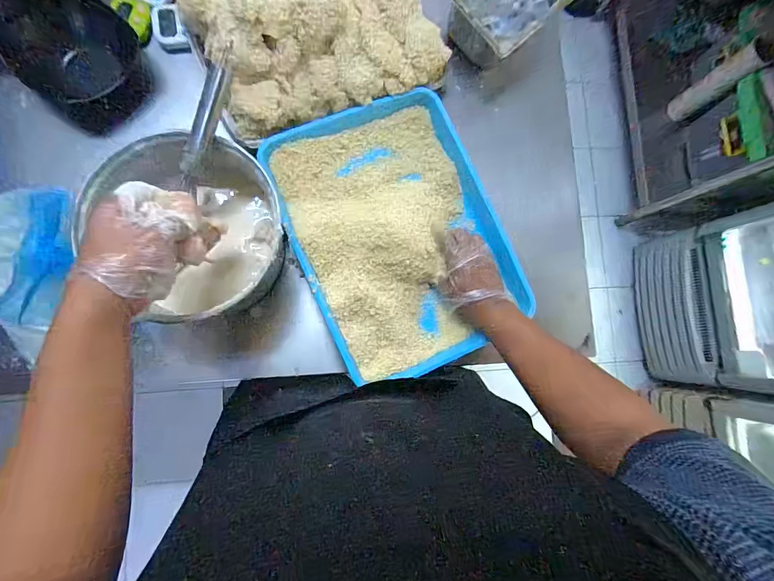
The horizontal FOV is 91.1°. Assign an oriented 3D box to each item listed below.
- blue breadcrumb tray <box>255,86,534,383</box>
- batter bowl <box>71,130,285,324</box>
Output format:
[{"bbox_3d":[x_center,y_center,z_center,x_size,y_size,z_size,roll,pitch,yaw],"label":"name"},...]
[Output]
[{"bbox_3d":[0.019,-0.088,0.581,0.298,0.051,0.406,-23,86,-9],"label":"blue breadcrumb tray"},{"bbox_3d":[-0.257,-0.083,0.506,0.222,0.117,0.218,1,83,-7],"label":"batter bowl"}]

